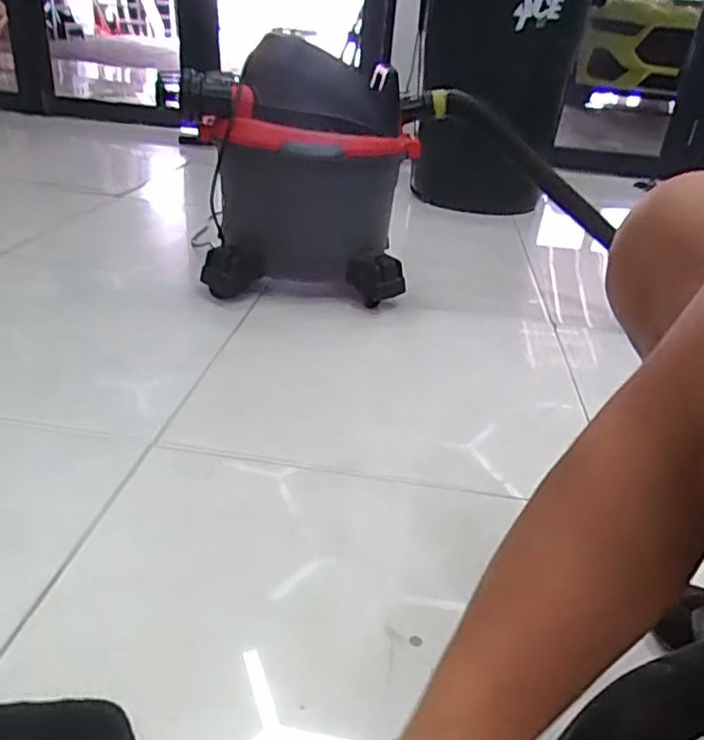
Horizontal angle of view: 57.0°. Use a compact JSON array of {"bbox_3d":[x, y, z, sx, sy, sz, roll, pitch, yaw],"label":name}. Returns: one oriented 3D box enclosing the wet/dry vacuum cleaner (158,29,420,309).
[{"bbox_3d":[-0.094,-0.392,1.345,0.459,0.447,0.411,9,28,7],"label":"wet/dry vacuum cleaner"}]

